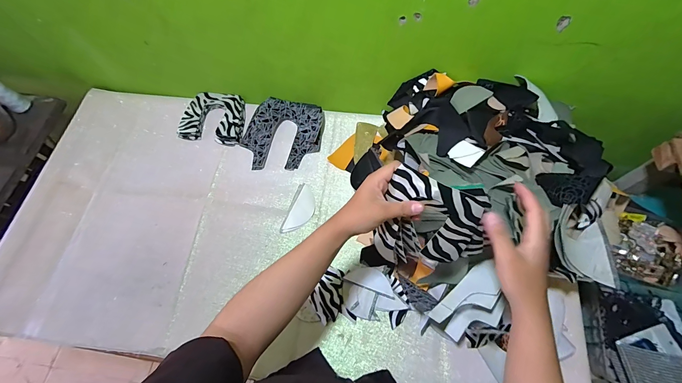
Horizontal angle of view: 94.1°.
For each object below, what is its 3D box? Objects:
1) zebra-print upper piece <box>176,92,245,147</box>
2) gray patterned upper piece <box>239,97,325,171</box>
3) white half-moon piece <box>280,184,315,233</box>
[{"bbox_3d":[-0.314,-0.185,0.792,0.157,0.025,0.133,9,66,6],"label":"zebra-print upper piece"},{"bbox_3d":[-0.141,-0.137,0.766,0.183,0.033,0.188,14,67,8],"label":"gray patterned upper piece"},{"bbox_3d":[-0.087,0.041,0.697,0.053,0.007,0.115,17,67,10],"label":"white half-moon piece"}]

